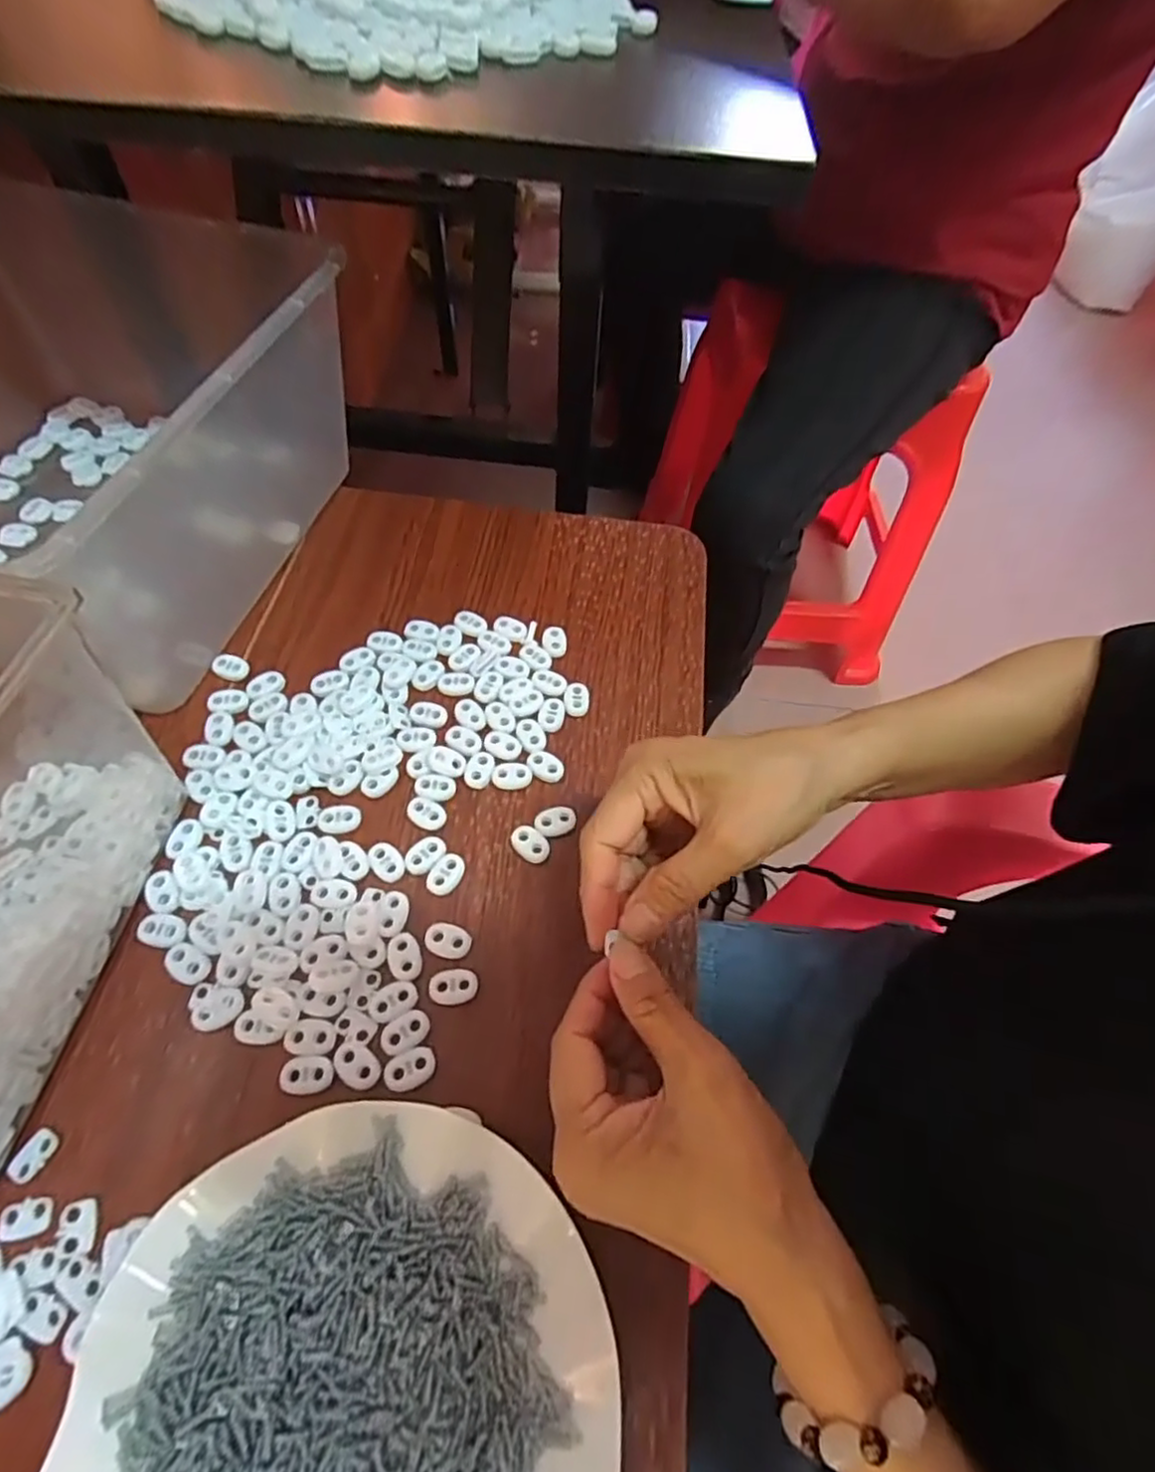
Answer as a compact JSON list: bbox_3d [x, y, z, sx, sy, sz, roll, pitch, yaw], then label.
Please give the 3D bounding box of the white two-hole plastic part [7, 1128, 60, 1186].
[{"bbox_3d":[-0.227,0.175,0.277,0.011,0.004,0.019,21,60,9],"label":"white two-hole plastic part"}]

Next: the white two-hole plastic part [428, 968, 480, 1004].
[{"bbox_3d":[-0.059,0.119,0.317,0.023,0.004,0.016,-3,59,-6],"label":"white two-hole plastic part"}]

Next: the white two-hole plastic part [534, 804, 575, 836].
[{"bbox_3d":[-0.012,0.046,0.365,0.023,0.006,0.015,-10,60,-10],"label":"white two-hole plastic part"}]

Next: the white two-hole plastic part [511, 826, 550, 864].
[{"bbox_3d":[-0.026,0.058,0.358,0.023,0.006,0.015,37,63,17],"label":"white two-hole plastic part"}]

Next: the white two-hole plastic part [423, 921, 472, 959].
[{"bbox_3d":[-0.064,0.101,0.329,0.023,0.004,0.016,10,59,2],"label":"white two-hole plastic part"}]

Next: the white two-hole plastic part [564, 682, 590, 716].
[{"bbox_3d":[-0.001,-0.022,0.408,0.015,0.010,0.020,-1,59,-4],"label":"white two-hole plastic part"}]

